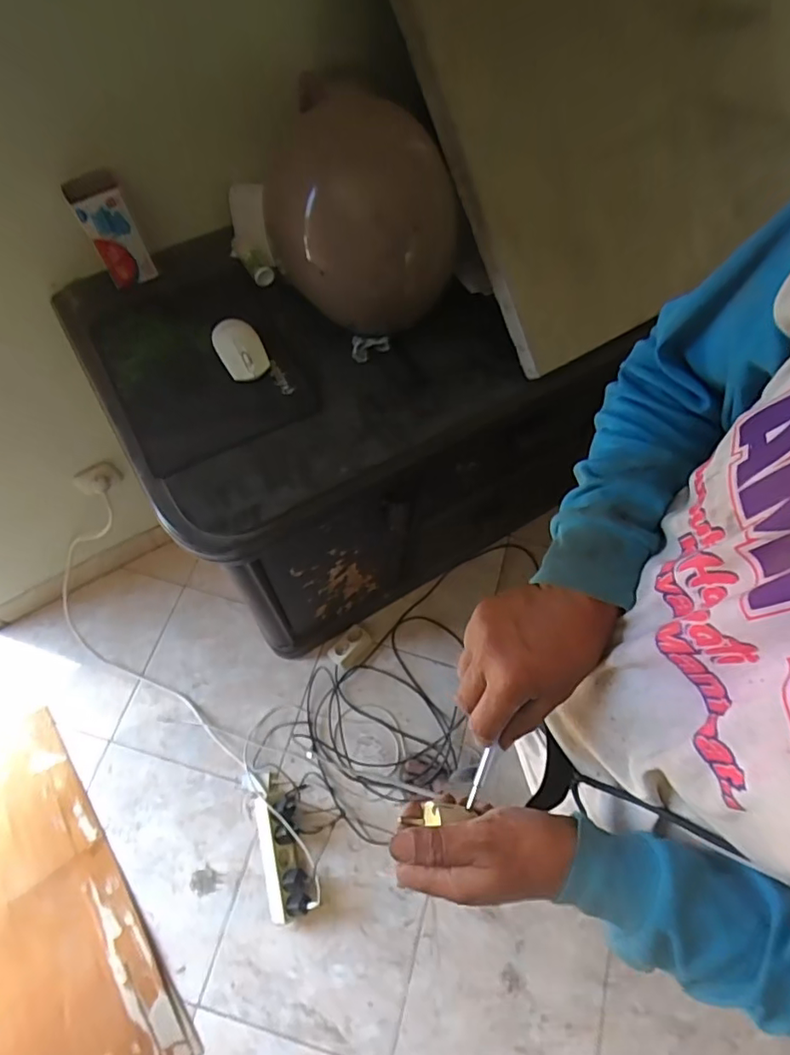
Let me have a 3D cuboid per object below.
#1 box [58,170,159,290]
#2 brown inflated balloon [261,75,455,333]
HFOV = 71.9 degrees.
[{"bbox_3d":[-0.386,-0.405,0.746,0.068,0.135,0.043,-23,69,-13],"label":"box"},{"bbox_3d":[-0.044,-0.428,0.738,0.238,0.220,0.270,-4,66,-5],"label":"brown inflated balloon"}]

